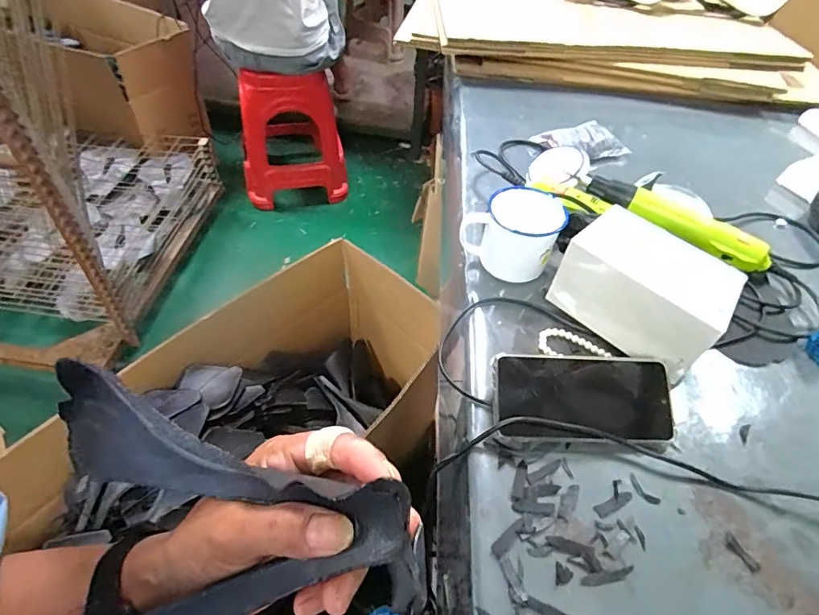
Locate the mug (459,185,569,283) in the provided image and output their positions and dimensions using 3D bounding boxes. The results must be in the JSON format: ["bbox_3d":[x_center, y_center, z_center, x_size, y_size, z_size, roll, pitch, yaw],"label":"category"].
[{"bbox_3d":[0.123,-0.086,0.557,0.106,0.085,0.077,33,55,21],"label":"mug"}]

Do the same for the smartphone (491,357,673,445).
[{"bbox_3d":[0.162,0.089,0.440,0.160,0.010,0.073,-1,80,-3],"label":"smartphone"}]

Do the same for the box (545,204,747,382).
[{"bbox_3d":[0.245,-0.018,0.501,0.095,0.097,0.160,-33,60,-28],"label":"box"}]

